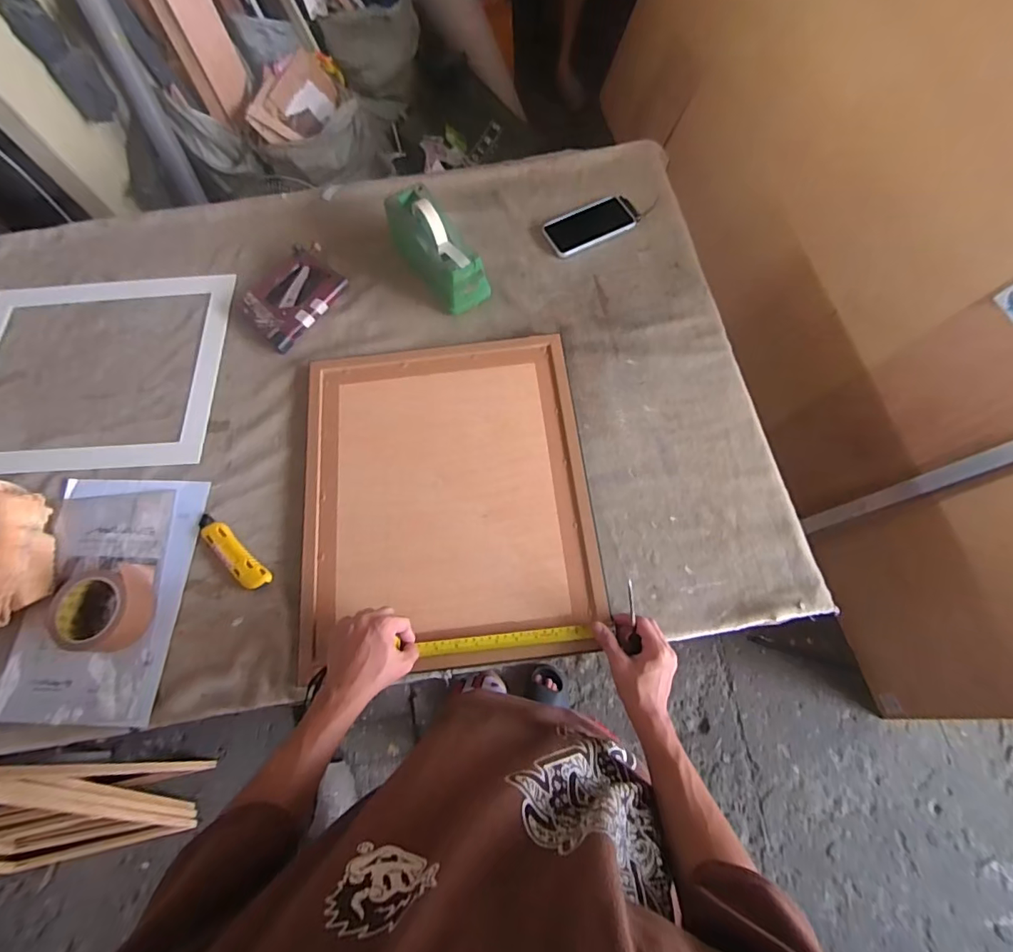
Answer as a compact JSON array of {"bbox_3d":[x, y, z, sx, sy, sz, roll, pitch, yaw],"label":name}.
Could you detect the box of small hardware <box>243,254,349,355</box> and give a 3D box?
[{"bbox_3d":[-0.373,-0.308,0.847,0.135,0.023,0.166,35,76,15],"label":"box of small hardware"}]

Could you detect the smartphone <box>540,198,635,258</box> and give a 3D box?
[{"bbox_3d":[0.149,-0.460,0.892,0.162,0.011,0.085,-28,71,-6],"label":"smartphone"}]

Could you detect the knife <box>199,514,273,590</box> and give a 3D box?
[{"bbox_3d":[-0.394,0.107,0.695,0.148,0.015,0.035,39,77,16],"label":"knife"}]

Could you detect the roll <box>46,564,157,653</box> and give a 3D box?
[{"bbox_3d":[-0.543,0.174,0.650,0.115,0.046,0.110,-1,70,4],"label":"roll"}]

